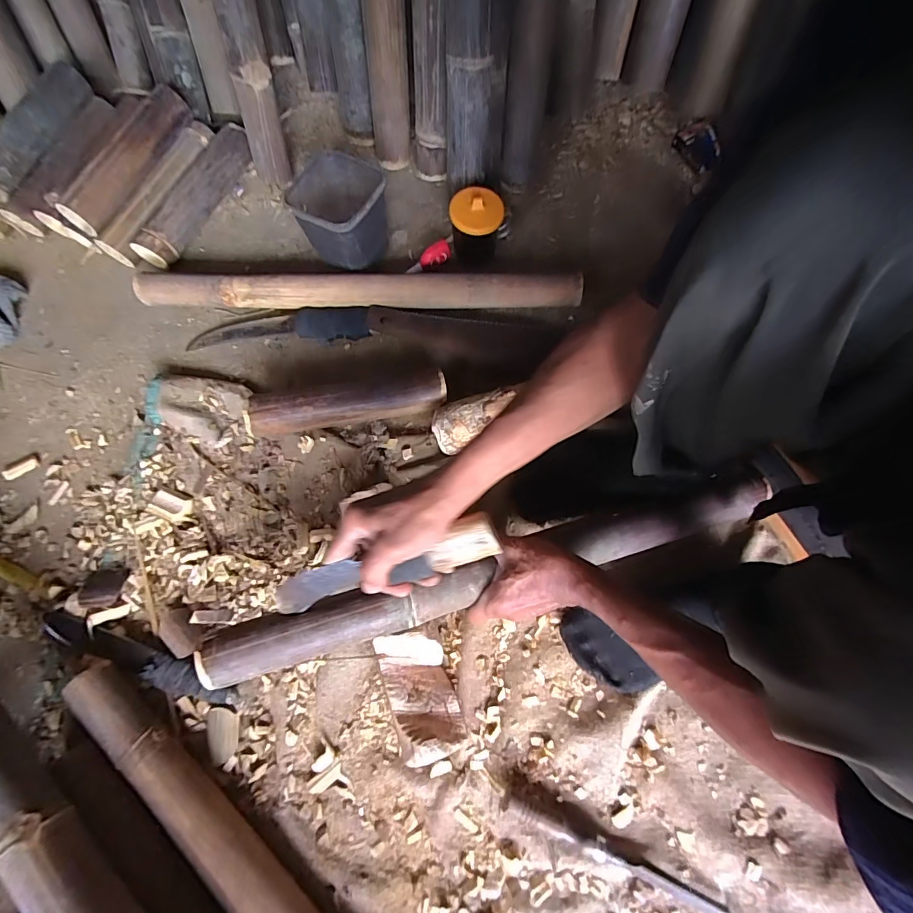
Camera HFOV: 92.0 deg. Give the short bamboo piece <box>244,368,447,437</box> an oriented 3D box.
[{"bbox_3d":[-0.148,-0.074,0.609,0.263,0.055,0.053,-10,71,-2],"label":"short bamboo piece"}]

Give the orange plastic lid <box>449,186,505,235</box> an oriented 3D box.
[{"bbox_3d":[0.029,-0.359,0.642,0.077,0.022,0.068,6,71,3],"label":"orange plastic lid"}]

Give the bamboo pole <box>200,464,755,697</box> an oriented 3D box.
[{"bbox_3d":[0.056,0.123,0.482,0.632,0.040,0.055,-15,72,-9],"label":"bamboo pole"}]

